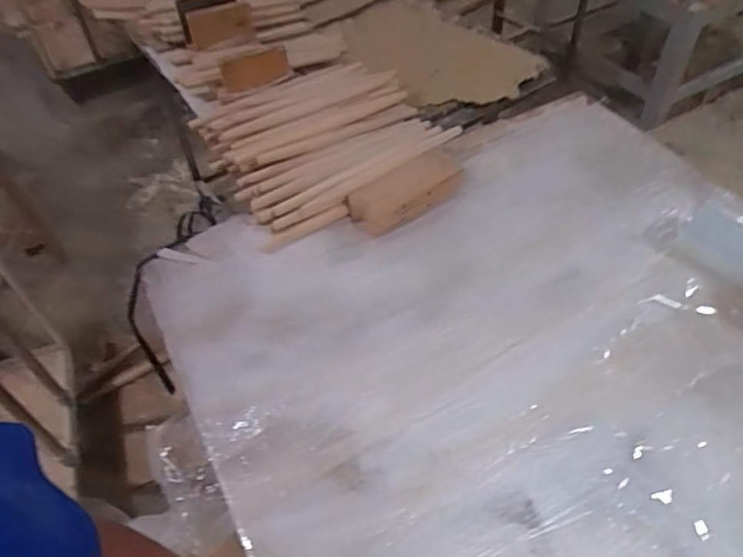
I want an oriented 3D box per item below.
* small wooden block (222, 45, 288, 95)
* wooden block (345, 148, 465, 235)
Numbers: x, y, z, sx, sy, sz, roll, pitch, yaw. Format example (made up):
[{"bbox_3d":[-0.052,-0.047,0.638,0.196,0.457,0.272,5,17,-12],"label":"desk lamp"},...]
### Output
[{"bbox_3d":[-0.257,-0.455,1.265,0.150,0.073,0.031,-11,49,14],"label":"small wooden block"},{"bbox_3d":[0.073,-0.160,1.061,0.227,0.057,0.094,-33,56,-23],"label":"wooden block"}]

